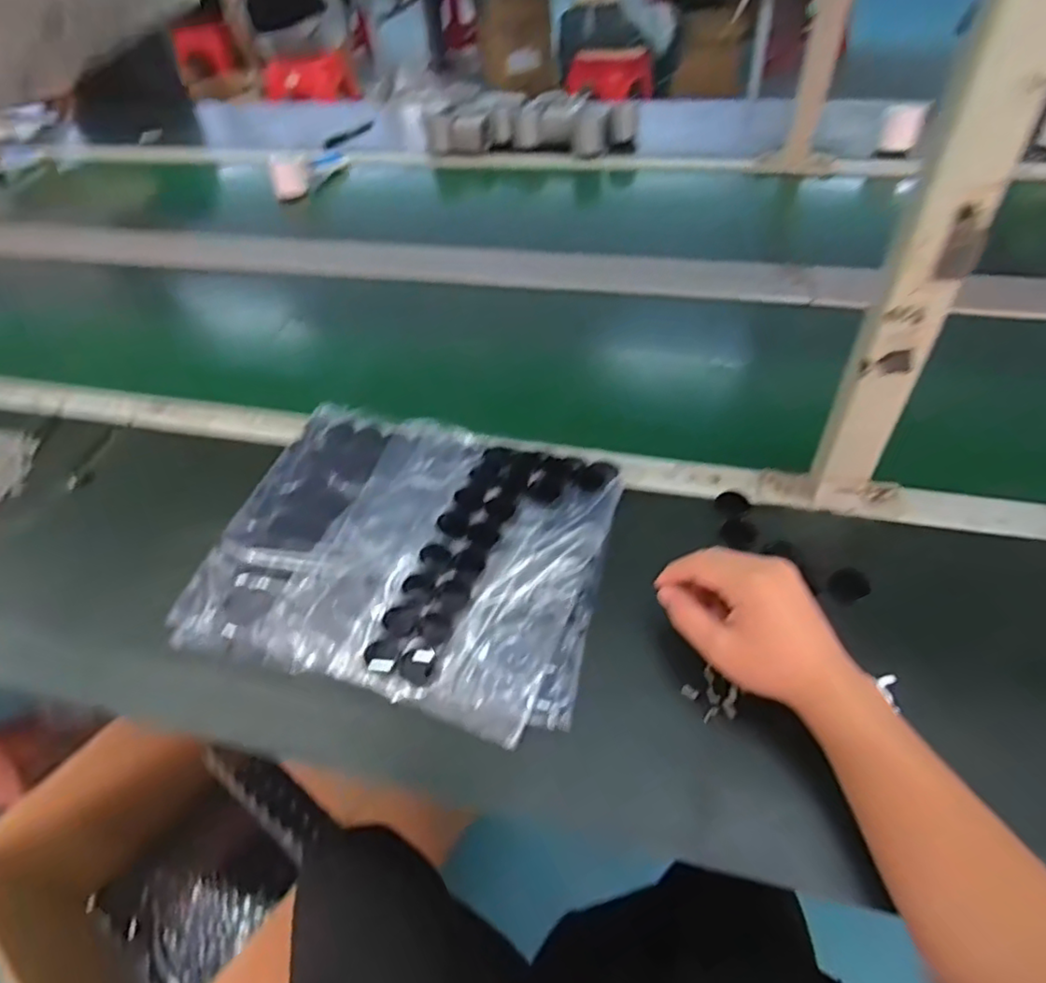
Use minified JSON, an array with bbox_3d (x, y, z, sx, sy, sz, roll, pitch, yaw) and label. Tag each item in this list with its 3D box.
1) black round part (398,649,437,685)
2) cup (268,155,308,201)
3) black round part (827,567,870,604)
[{"bbox_3d":[-0.082,0.137,0.497,0.028,0.007,0.027,-3,47,3],"label":"black round part"},{"bbox_3d":[-0.424,-0.565,1.136,0.063,0.057,0.061,-19,49,-12],"label":"cup"},{"bbox_3d":[0.267,0.078,0.519,0.030,0.027,0.017,24,54,25],"label":"black round part"}]

